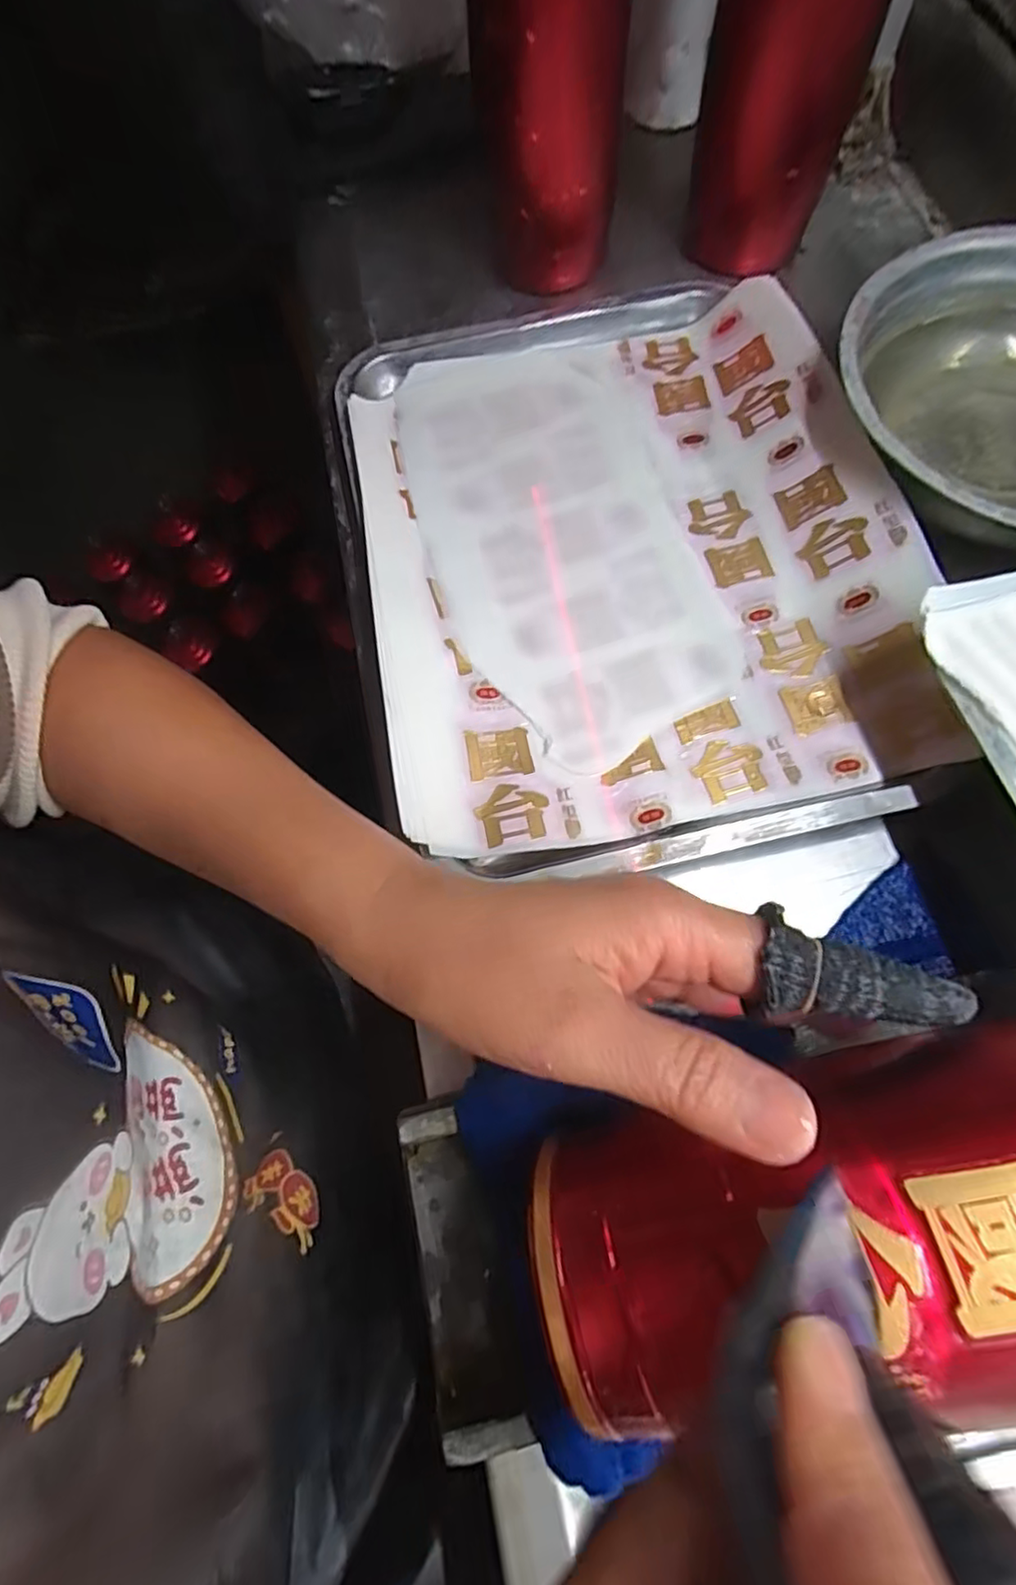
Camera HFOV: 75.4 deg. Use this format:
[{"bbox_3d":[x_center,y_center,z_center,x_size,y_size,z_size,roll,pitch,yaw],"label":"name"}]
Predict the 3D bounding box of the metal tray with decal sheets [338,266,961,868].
[{"bbox_3d":[0.056,-0.130,0.343,0.258,0.034,0.335,-12,70,-3],"label":"metal tray with decal sheets"}]

